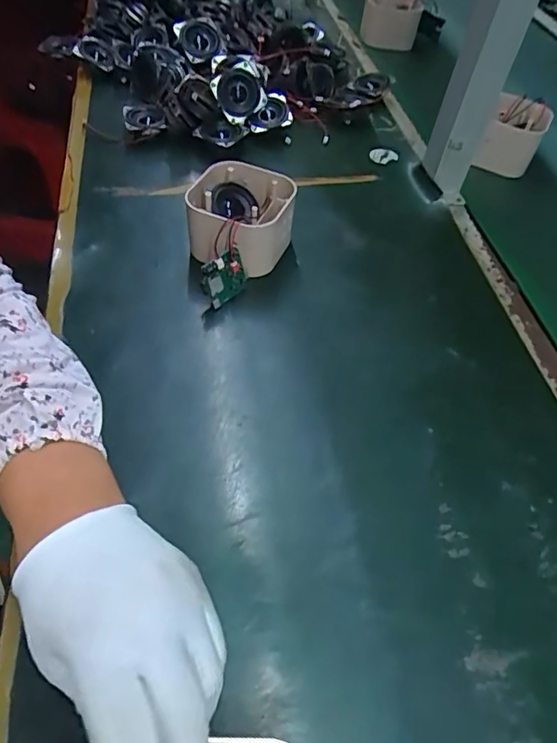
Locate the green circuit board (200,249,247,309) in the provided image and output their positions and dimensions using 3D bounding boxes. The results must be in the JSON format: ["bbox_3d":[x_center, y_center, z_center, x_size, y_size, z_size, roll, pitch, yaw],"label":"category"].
[{"bbox_3d":[-0.048,-0.082,0.459,0.006,0.041,0.046,26,48,36],"label":"green circuit board"}]

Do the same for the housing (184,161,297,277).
[{"bbox_3d":[-0.037,-0.137,0.485,0.096,0.059,0.108,8,52,1],"label":"housing"}]

